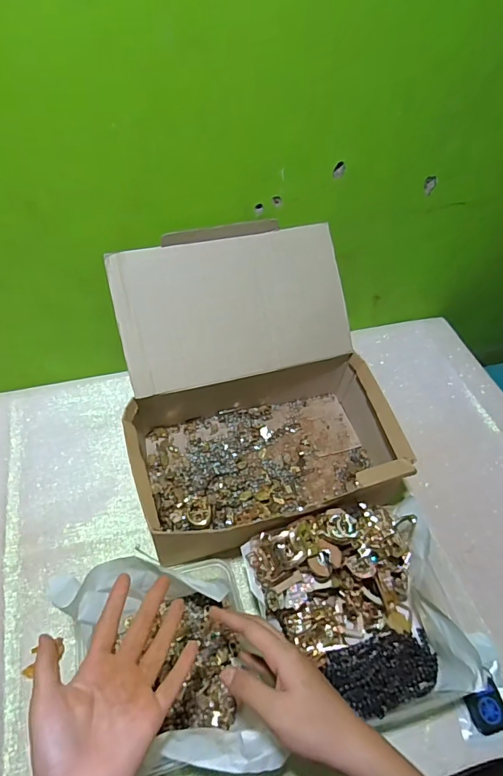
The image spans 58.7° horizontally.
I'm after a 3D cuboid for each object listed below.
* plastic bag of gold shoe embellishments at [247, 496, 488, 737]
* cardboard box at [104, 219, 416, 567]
[{"bbox_3d":[0.111,0.241,0.487,0.210,0.090,0.199,-9,52,-10],"label":"plastic bag of gold shoe embellishments"},{"bbox_3d":[0.003,-0.004,0.596,0.335,0.218,0.350,-12,53,-13],"label":"cardboard box"}]

